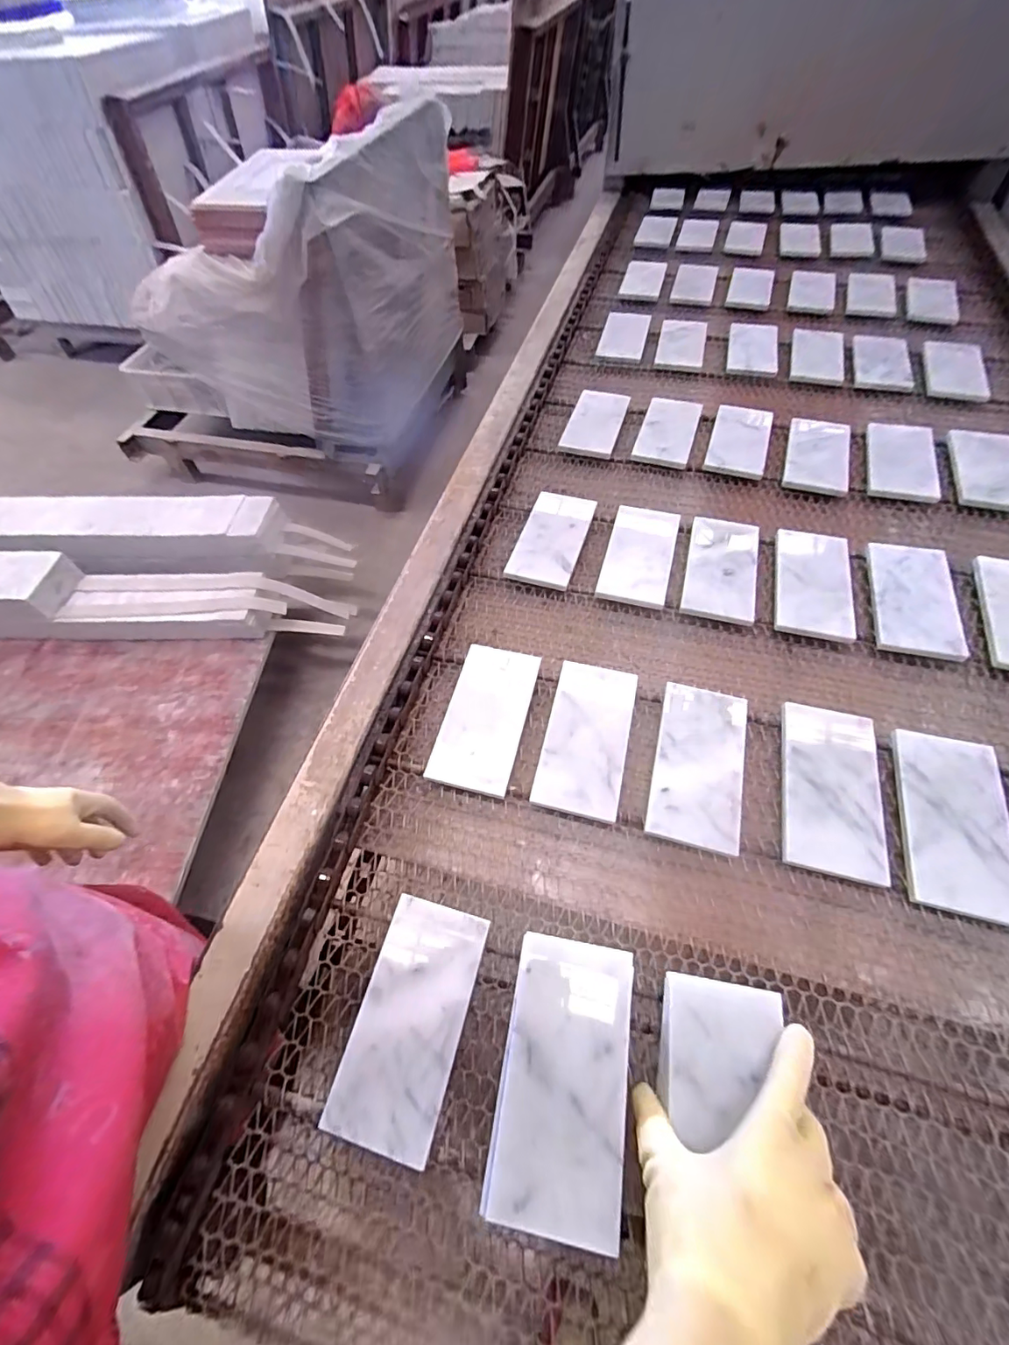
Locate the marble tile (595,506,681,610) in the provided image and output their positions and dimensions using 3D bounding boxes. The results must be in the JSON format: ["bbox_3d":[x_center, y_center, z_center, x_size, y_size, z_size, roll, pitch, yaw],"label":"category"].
[{"bbox_3d":[0.165,-0.148,0.607,0.077,0.014,0.156,8,56,19],"label":"marble tile"}]

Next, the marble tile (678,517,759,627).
[{"bbox_3d":[0.257,-0.128,0.591,0.078,0.008,0.160,11,57,16],"label":"marble tile"}]

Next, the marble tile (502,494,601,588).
[{"bbox_3d":[0.061,-0.171,0.625,0.078,0.012,0.155,13,55,15],"label":"marble tile"}]

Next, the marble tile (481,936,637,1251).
[{"bbox_3d":[0.039,0.264,0.328,0.079,0.016,0.152,8,58,8],"label":"marble tile"}]

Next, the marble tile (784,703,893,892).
[{"bbox_3d":[0.292,0.102,0.446,0.078,0.011,0.154,8,61,17],"label":"marble tile"}]

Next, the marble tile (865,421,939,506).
[{"bbox_3d":[0.543,-0.294,0.686,0.081,0.011,0.173,13,54,23],"label":"marble tile"}]

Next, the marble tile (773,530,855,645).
[{"bbox_3d":[0.353,-0.105,0.572,0.076,0.008,0.159,9,55,19],"label":"marble tile"}]

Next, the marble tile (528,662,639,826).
[{"bbox_3d":[0.080,0.059,0.479,0.076,0.013,0.153,11,63,11],"label":"marble tile"}]

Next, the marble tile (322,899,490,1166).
[{"bbox_3d":[-0.070,0.256,0.372,0.077,0.005,0.151,13,61,10],"label":"marble tile"}]

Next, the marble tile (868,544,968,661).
[{"bbox_3d":[0.452,-0.088,0.556,0.080,0.015,0.159,9,58,15],"label":"marble tile"}]

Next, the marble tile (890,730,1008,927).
[{"bbox_3d":[0.386,0.125,0.427,0.082,0.008,0.156,11,58,16],"label":"marble tile"}]

